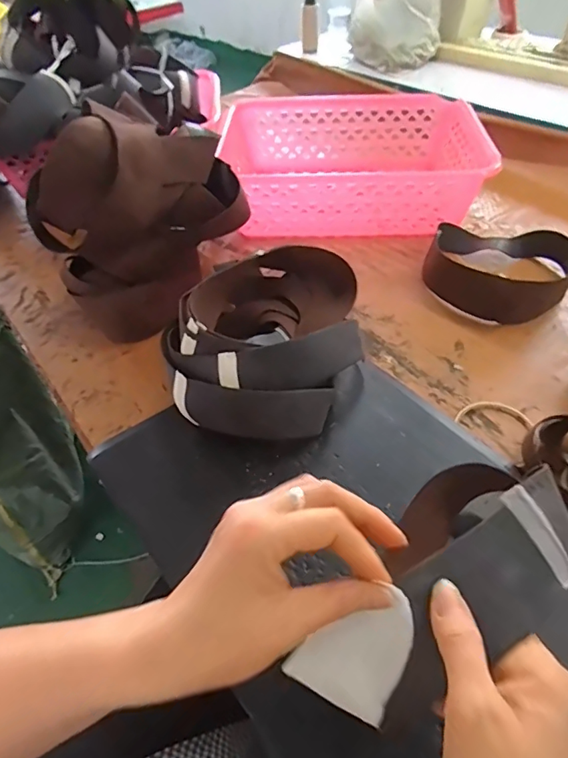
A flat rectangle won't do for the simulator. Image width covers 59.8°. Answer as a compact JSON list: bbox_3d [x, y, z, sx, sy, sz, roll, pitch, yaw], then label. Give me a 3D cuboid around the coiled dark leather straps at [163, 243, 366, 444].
[{"bbox_3d":[-0.001,-0.052,0.552,0.173,0.119,0.261,11,49,13],"label":"coiled dark leather straps"}]

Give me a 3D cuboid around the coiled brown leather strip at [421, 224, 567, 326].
[{"bbox_3d":[0.299,-0.150,0.668,0.198,0.050,0.167,-1,48,2],"label":"coiled brown leather strip"}]

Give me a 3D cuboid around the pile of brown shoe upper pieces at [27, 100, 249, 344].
[{"bbox_3d":[-0.172,-0.208,0.633,0.245,0.224,0.140,-36,55,-26],"label":"pile of brown shoe upper pieces"}]

